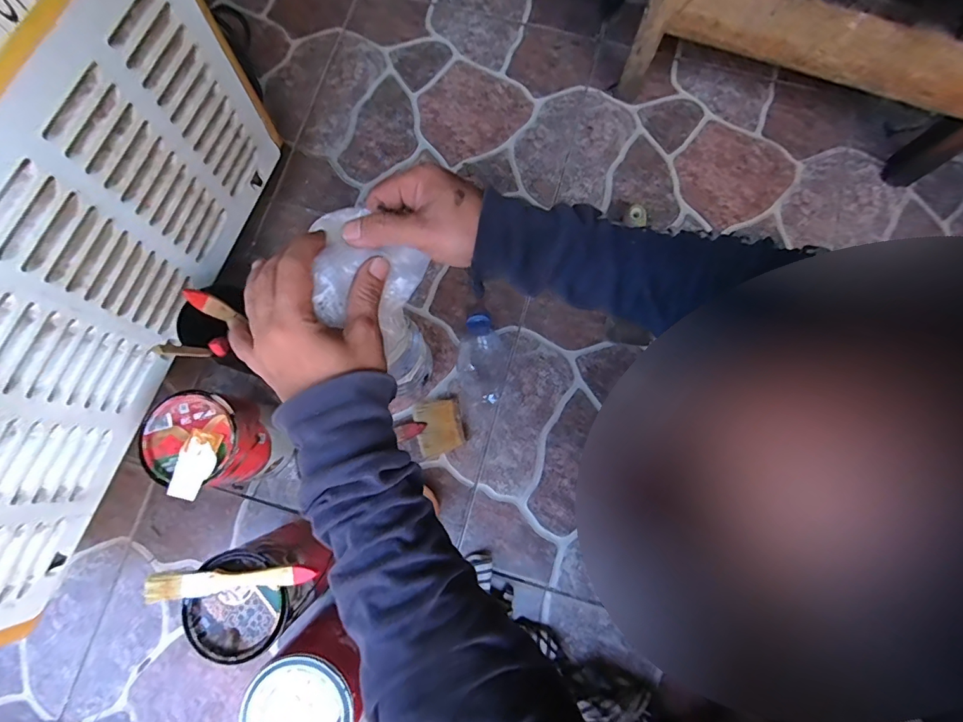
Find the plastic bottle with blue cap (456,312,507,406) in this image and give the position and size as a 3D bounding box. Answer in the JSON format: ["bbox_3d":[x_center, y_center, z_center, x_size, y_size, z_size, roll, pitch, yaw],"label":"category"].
[{"bbox_3d":[0.001,-0.003,0.565,0.061,0.056,0.115,3,78,1],"label":"plastic bottle with blue cap"}]

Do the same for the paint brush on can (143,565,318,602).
[{"bbox_3d":[-0.237,0.207,0.414,0.153,0.015,0.023,-5,76,-2],"label":"paint brush on can"}]

